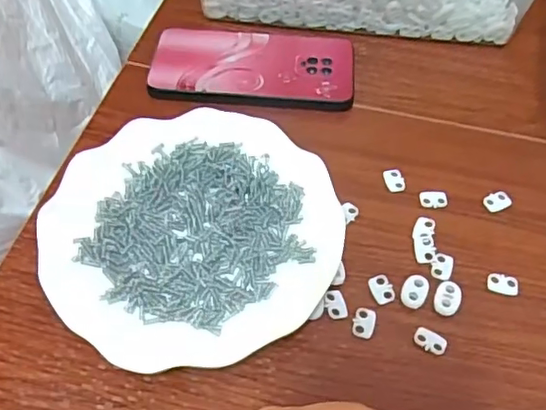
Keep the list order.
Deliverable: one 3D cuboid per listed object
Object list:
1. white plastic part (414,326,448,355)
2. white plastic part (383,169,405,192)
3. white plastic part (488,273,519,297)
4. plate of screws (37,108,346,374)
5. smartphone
[{"bbox_3d":[0.094,0.080,0.335,0.019,0.004,0.013,28,59,17],"label":"white plastic part"},{"bbox_3d":[0.088,-0.018,0.407,0.013,0.004,0.019,-11,56,-9],"label":"white plastic part"},{"bbox_3d":[0.146,0.050,0.358,0.018,0.004,0.013,11,55,6],"label":"white plastic part"},{"bbox_3d":[-0.050,0.014,0.364,0.180,0.029,0.177,1,55,-1],"label":"plate of screws"},{"bbox_3d":[-0.016,-0.114,0.467,0.163,0.009,0.083,2,55,0],"label":"smartphone"}]

